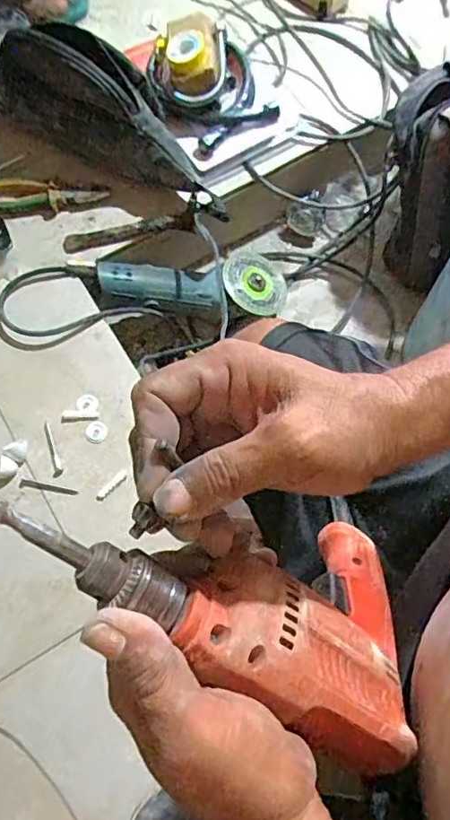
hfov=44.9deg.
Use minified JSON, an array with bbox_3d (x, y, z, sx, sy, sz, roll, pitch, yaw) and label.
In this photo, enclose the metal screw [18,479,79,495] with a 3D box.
[{"bbox_3d":[-0.207,0.091,0.638,0.068,0.005,0.008,9,72,3],"label":"metal screw"}]

